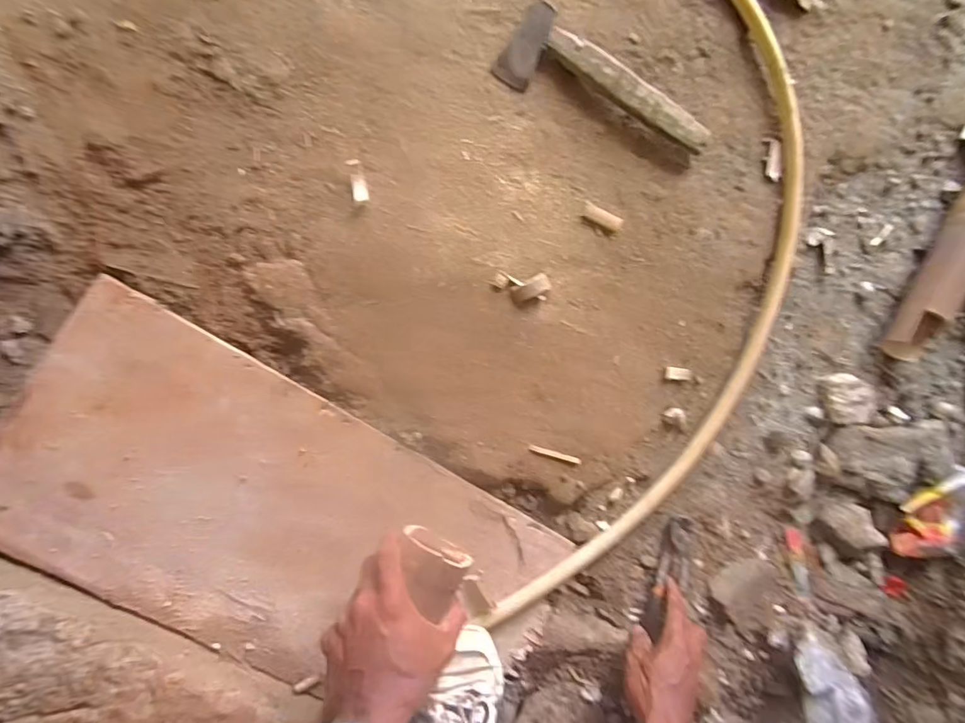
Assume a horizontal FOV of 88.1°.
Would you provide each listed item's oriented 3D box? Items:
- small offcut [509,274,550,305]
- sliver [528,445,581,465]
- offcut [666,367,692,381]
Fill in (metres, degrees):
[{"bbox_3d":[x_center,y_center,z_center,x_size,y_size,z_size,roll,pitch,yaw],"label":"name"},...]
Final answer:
[{"bbox_3d":[0.057,-0.086,0.595,0.048,0.011,0.022,-31,95,-10],"label":"small offcut"},{"bbox_3d":[0.090,0.114,0.609,0.069,0.004,0.008,17,87,-9],"label":"sliver"},{"bbox_3d":[0.257,0.017,0.650,0.037,0.007,0.016,3,89,-9],"label":"offcut"}]

